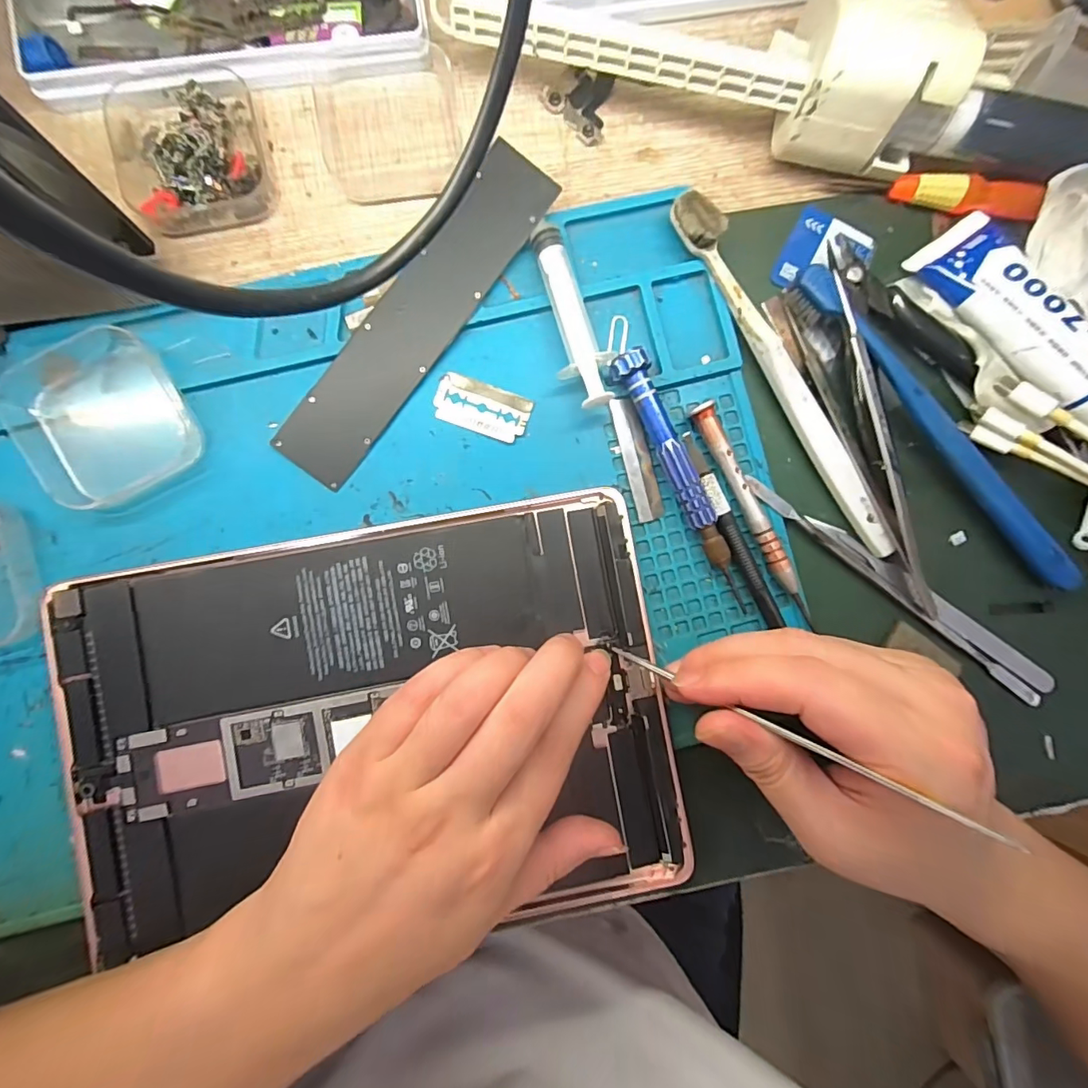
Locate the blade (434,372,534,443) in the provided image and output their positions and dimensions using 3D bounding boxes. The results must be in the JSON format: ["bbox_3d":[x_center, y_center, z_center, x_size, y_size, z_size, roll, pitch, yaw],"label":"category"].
[{"bbox_3d":[-0.028,-0.062,0.228,0.043,0.004,0.022,20,88,-2],"label":"blade"}]

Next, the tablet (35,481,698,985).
[{"bbox_3d":[-0.072,0.079,0.218,0.246,0.012,0.173,-9,90,-2],"label":"tablet"}]

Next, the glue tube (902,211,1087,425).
[{"bbox_3d":[0.229,-0.096,0.221,0.051,0.026,0.129,-39,91,-2],"label":"glue tube"}]

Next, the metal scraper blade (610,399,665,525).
[{"bbox_3d":[0.043,-0.039,0.230,0.013,0.004,0.057,-13,90,-2],"label":"metal scraper blade"}]

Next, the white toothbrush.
[{"bbox_3d":[0.110,-0.075,0.228,0.016,0.017,0.181,-32,91,-2],"label":"white toothbrush"}]

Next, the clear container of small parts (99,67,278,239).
[{"bbox_3d":[-0.158,-0.175,0.222,0.061,0.018,0.062,-11,90,-2],"label":"clear container of small parts"}]

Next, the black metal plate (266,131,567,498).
[{"bbox_3d":[-0.057,-0.100,0.223,0.033,0.005,0.164,37,93,-9],"label":"black metal plate"}]

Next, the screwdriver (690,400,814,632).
[{"bbox_3d":[0.096,-0.014,0.227,0.012,0.010,0.108,-28,90,-2],"label":"screwdriver"}]

